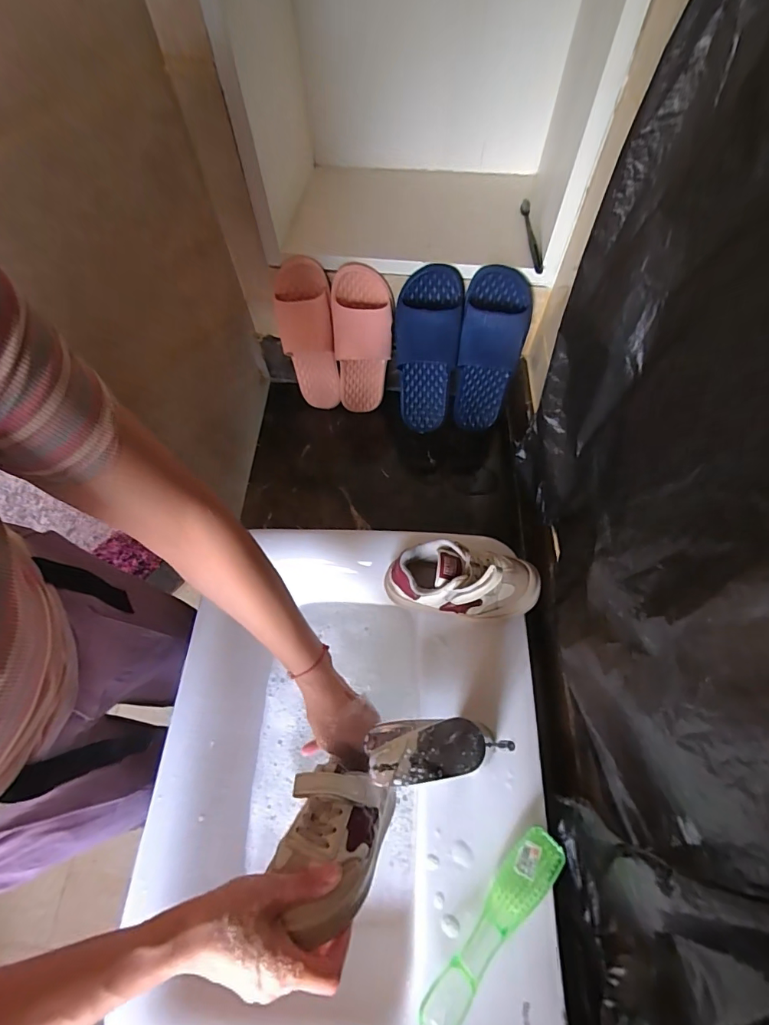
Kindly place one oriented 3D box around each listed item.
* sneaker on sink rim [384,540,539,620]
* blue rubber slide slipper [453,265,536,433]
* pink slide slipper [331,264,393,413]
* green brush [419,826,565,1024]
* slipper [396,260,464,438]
[{"bbox_3d":[0.099,0.084,0.548,0.194,0.096,0.081,4,63,4],"label":"sneaker on sink rim"},{"bbox_3d":[0.179,-0.268,0.757,0.110,0.283,0.073,1,53,2],"label":"blue rubber slide slipper"},{"bbox_3d":[-0.037,-0.297,0.780,0.099,0.252,0.078,-3,62,0],"label":"pink slide slipper"},{"bbox_3d":[0.104,0.397,0.416,0.042,0.041,0.191,40,70,19],"label":"green brush"},{"bbox_3d":[0.074,-0.279,0.758,0.114,0.276,0.075,20,53,11],"label":"slipper"}]

